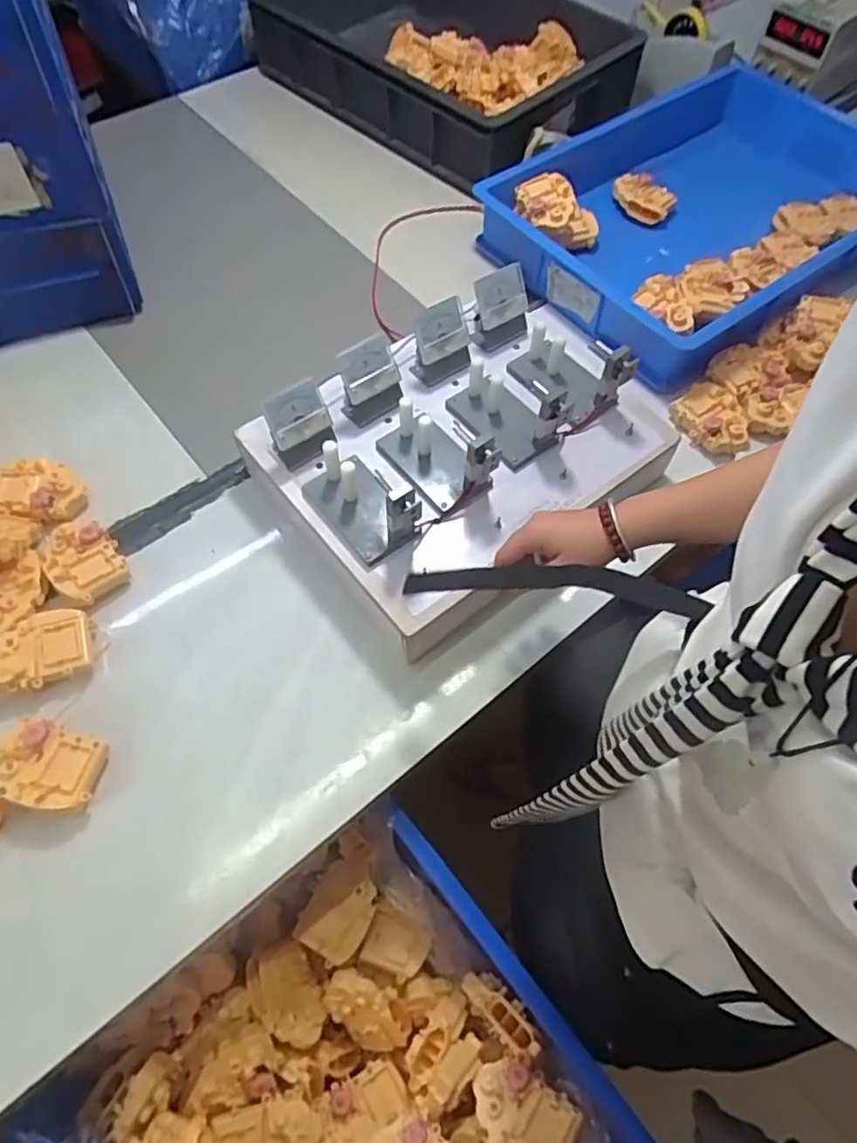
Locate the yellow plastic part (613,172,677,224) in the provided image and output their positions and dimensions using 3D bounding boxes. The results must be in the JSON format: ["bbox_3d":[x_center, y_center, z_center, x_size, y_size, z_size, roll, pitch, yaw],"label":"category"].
[{"bbox_3d":[0.341,-0.598,1.029,0.097,0.027,0.079,41,68,18],"label":"yellow plastic part"}]

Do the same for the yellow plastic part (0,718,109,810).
[{"bbox_3d":[-0.351,0.178,0.592,0.094,0.035,0.069,15,63,6],"label":"yellow plastic part"}]

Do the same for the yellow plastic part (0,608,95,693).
[{"bbox_3d":[-0.388,0.077,0.639,0.099,0.024,0.074,-12,63,-9],"label":"yellow plastic part"}]

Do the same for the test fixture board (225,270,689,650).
[{"bbox_3d":[0.031,-0.153,0.693,0.367,0.089,0.293,-37,69,-19],"label":"test fixture board"}]

